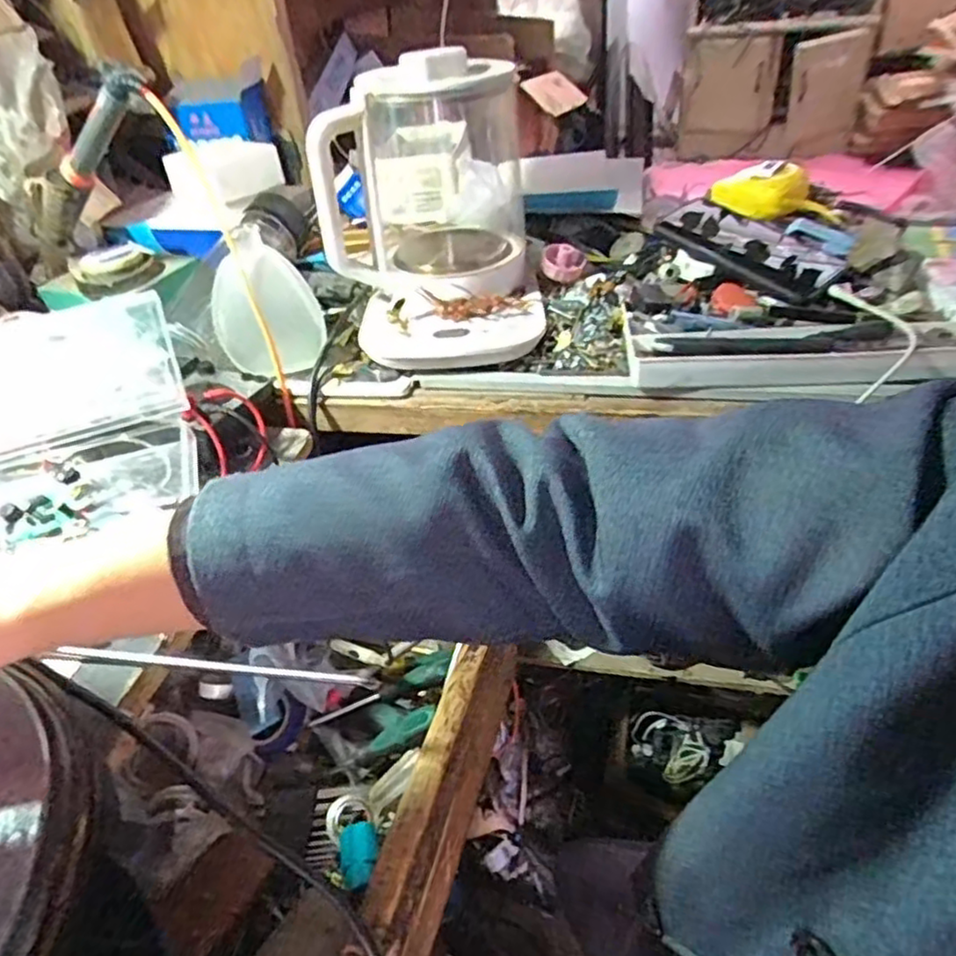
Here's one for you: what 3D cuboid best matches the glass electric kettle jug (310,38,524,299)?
[{"bbox_3d":[-0.049,-0.287,0.646,0.170,0.181,0.182,1,40,9],"label":"glass electric kettle jug"}]

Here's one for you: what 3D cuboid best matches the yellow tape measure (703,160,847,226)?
[{"bbox_3d":[0.300,-0.288,0.698,0.121,0.040,0.059,-2,40,6],"label":"yellow tape measure"}]

